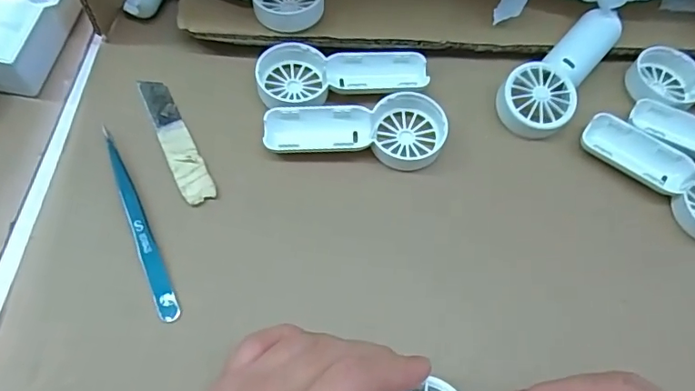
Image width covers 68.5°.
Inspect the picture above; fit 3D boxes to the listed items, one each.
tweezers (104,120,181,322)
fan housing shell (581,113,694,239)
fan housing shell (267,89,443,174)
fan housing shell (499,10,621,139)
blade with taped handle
[{"bbox_3d":[-0.120,0.014,0.291,0.011,0.005,0.124,-22,66,-16],"label":"tweezers"},{"bbox_3d":[0.202,-0.015,0.317,0.047,0.018,0.110,-40,72,-22],"label":"fan housing shell"},{"bbox_3d":[0.005,-0.043,0.321,0.110,0.019,0.046,6,62,-2],"label":"fan housing shell"},{"bbox_3d":[0.140,-0.085,0.342,0.045,0.024,0.104,32,67,12],"label":"fan housing shell"},{"bbox_3d":[-0.108,-0.037,0.318,0.019,0.004,0.098,-24,67,-16],"label":"blade with taped handle"}]

